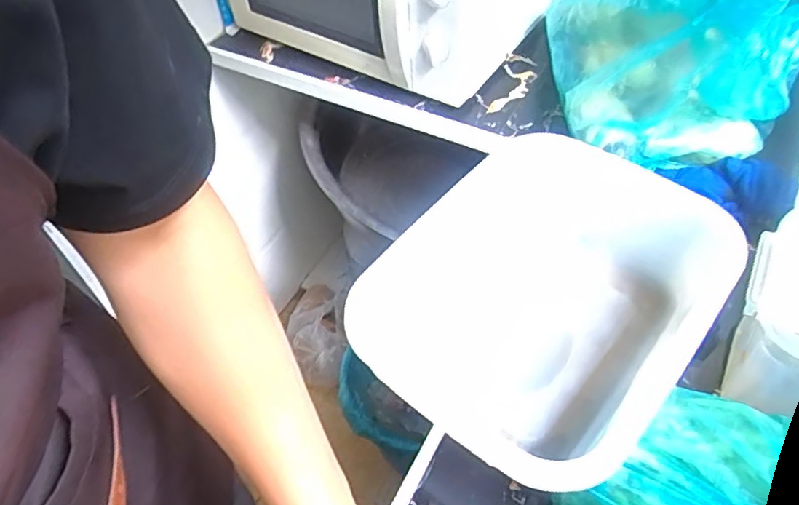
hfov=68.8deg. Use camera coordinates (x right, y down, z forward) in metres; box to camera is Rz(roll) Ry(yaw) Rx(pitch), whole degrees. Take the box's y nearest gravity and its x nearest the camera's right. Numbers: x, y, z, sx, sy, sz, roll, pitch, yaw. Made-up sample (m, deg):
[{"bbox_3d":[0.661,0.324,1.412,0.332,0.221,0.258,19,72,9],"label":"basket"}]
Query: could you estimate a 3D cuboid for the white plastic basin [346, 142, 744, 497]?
[{"bbox_3d":[0.128,0.041,0.519,0.232,0.122,0.272,32,60,25],"label":"white plastic basin"}]

